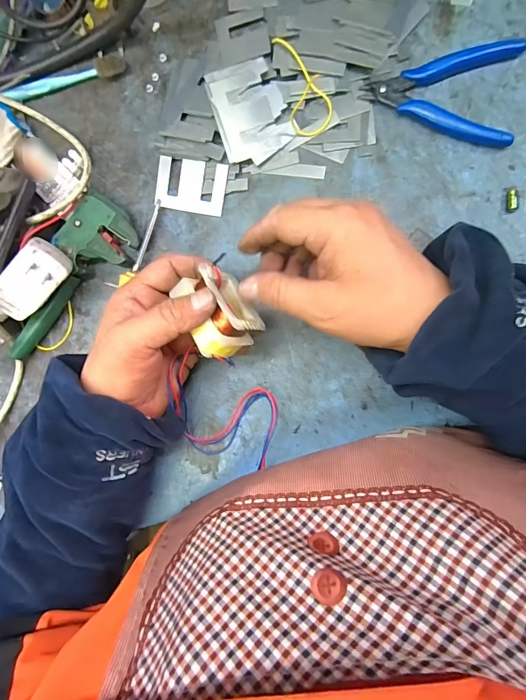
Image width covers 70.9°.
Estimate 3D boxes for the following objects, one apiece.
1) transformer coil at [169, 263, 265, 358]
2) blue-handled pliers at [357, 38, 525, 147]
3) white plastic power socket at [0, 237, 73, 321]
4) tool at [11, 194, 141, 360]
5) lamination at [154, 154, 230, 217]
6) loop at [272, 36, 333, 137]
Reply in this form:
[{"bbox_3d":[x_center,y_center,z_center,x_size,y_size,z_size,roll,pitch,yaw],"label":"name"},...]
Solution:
[{"bbox_3d":[-0.033,-0.027,0.266,0.043,0.038,0.061,-32,86,8],"label":"transformer coil"},{"bbox_3d":[0.149,-0.220,0.299,0.121,0.011,0.078,20,94,8],"label":"blue-handled pliers"},{"bbox_3d":[-0.197,-0.056,0.310,0.034,0.028,0.072,40,96,6],"label":"white plastic power socket"},{"bbox_3d":[-0.185,-0.064,0.351,0.064,0.022,0.171,42,97,6],"label":"tool"},{"bbox_3d":[-0.067,-0.151,0.339,0.067,0.004,0.044,13,102,10],"label":"lamination"},{"bbox_3d":[0.035,-0.230,0.316,0.034,0.011,0.087,-14,89,9],"label":"loop"}]

